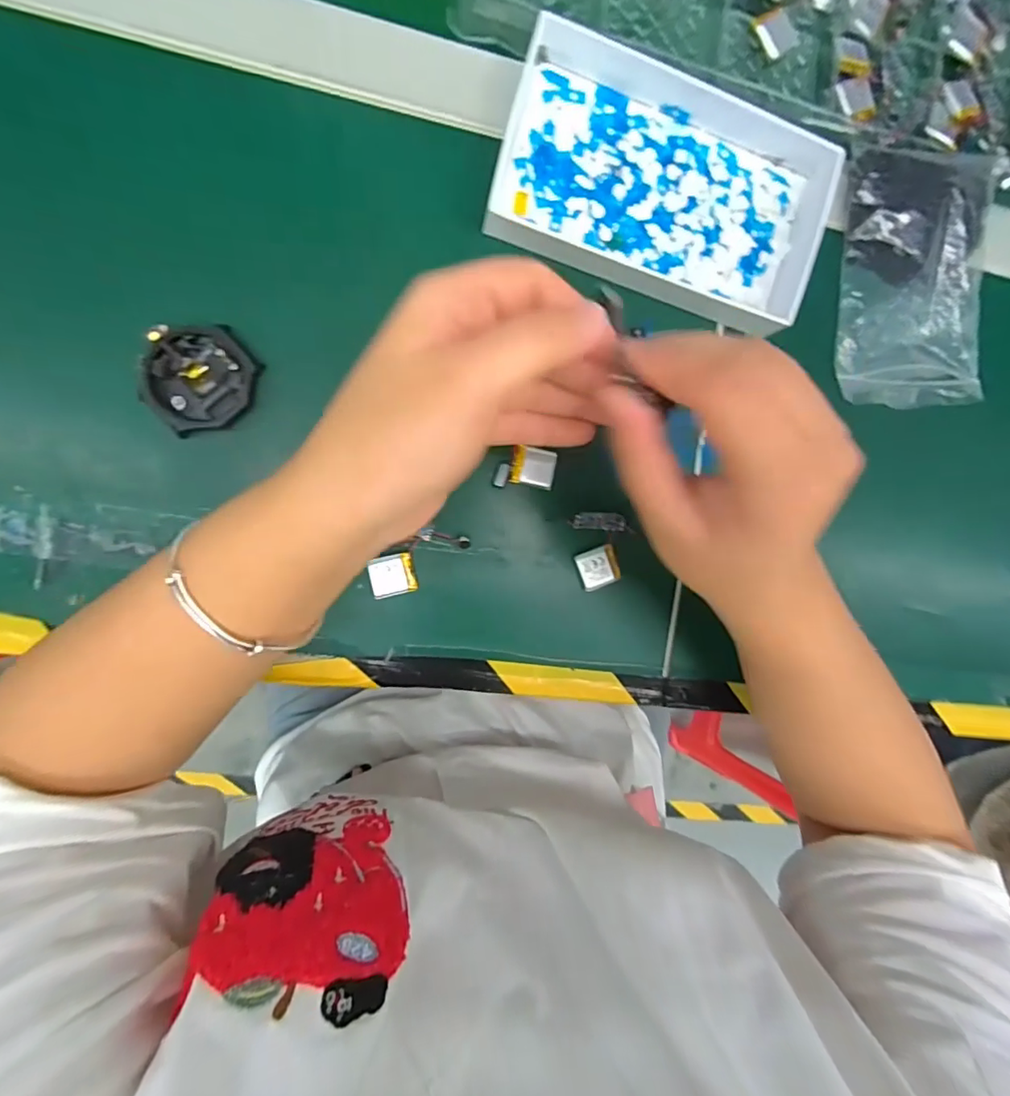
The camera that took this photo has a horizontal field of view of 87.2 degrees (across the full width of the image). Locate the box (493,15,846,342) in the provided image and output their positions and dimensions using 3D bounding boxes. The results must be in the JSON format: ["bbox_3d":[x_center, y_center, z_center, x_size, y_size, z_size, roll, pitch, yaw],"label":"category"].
[{"bbox_3d":[0.089,-0.198,0.286,0.179,0.026,0.109,16,91,-10],"label":"box"}]

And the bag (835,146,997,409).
[{"bbox_3d":[0.247,-0.159,0.315,0.090,0.021,0.139,0,94,-9],"label":"bag"}]

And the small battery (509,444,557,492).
[{"bbox_3d":[0.016,-0.045,0.296,0.024,0.007,0.021,11,92,-10],"label":"small battery"}]

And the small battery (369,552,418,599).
[{"bbox_3d":[-0.061,0.015,0.289,0.024,0.008,0.022,-11,95,-8],"label":"small battery"}]

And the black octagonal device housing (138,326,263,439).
[{"bbox_3d":[-0.151,-0.084,0.265,0.054,0.015,0.049,-10,95,-8],"label":"black octagonal device housing"}]

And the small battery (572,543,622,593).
[{"bbox_3d":[0.054,0.012,0.305,0.023,0.004,0.022,-21,97,-7],"label":"small battery"}]

